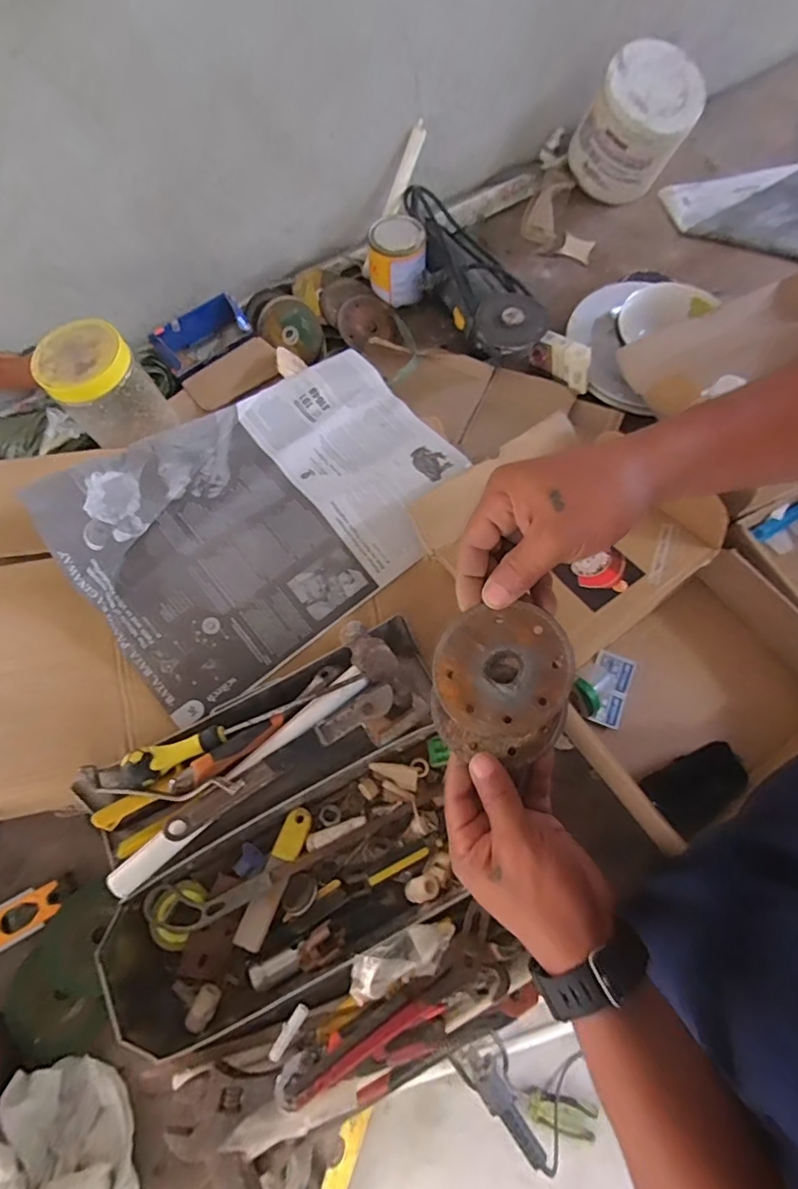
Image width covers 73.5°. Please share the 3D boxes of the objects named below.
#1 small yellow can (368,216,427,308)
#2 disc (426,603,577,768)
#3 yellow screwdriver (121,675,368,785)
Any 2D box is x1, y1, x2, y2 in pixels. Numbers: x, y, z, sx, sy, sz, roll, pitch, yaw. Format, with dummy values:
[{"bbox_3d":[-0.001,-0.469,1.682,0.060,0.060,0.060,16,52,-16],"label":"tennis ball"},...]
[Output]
[{"bbox_3d":[-0.002,-0.497,0.791,0.083,0.079,0.094,1,69,3],"label":"small yellow can"},{"bbox_3d":[0.069,0.059,0.359,0.090,0.011,0.103,8,99,-1],"label":"disc"},{"bbox_3d":[-0.144,0.130,0.517,0.234,0.026,0.030,-19,70,-5],"label":"yellow screwdriver"}]

